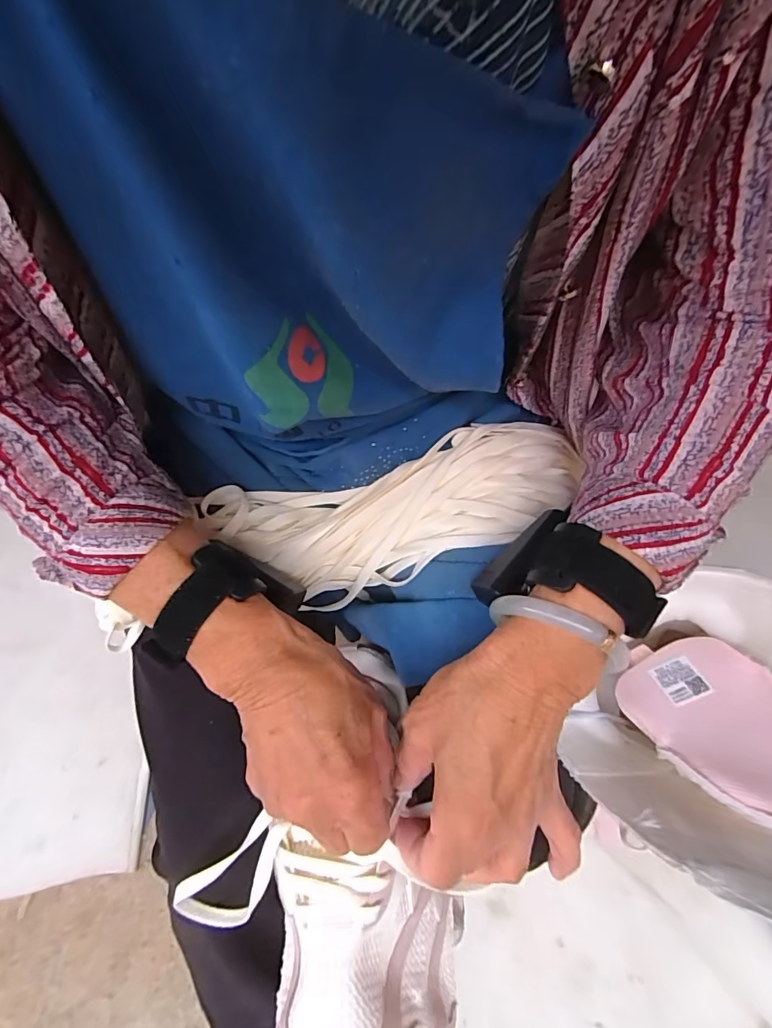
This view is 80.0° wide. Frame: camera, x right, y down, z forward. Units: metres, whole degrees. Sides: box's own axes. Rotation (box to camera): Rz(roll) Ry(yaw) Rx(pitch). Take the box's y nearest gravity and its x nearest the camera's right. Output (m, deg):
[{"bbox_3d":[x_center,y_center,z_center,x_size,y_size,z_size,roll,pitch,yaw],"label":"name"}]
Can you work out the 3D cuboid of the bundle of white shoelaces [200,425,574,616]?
[{"bbox_3d":[0.007,0.001,0.327,0.254,0.052,0.094,-12,67,-7],"label":"bundle of white shoelaces"}]

